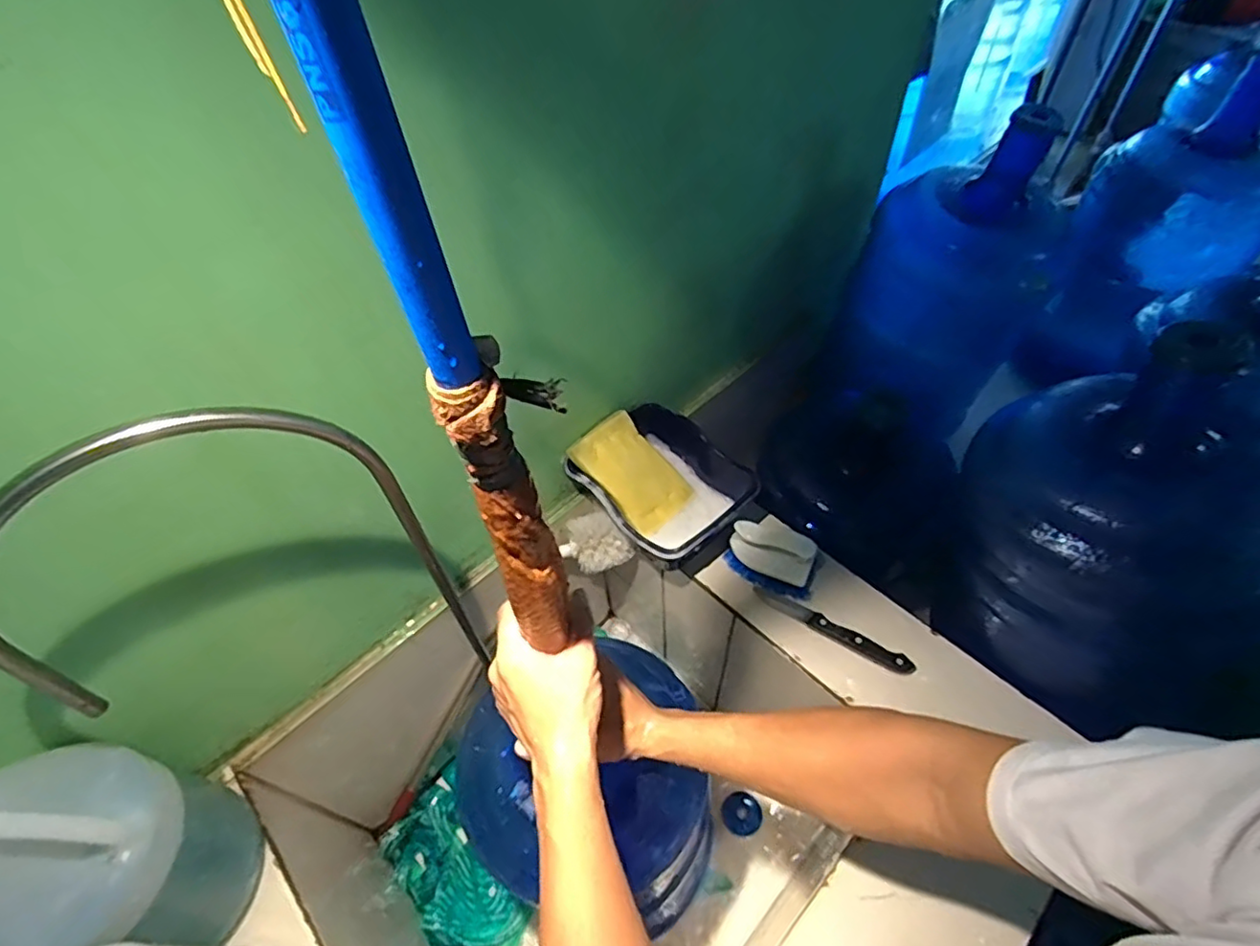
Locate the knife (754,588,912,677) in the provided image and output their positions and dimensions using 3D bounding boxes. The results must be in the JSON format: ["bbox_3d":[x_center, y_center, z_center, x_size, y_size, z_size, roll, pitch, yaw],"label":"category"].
[{"bbox_3d":[0.222,0.173,0.670,0.175,0.012,0.022,26,57,22],"label":"knife"}]

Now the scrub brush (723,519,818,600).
[{"bbox_3d":[0.163,0.095,0.699,0.103,0.061,0.051,19,55,18],"label":"scrub brush"}]

